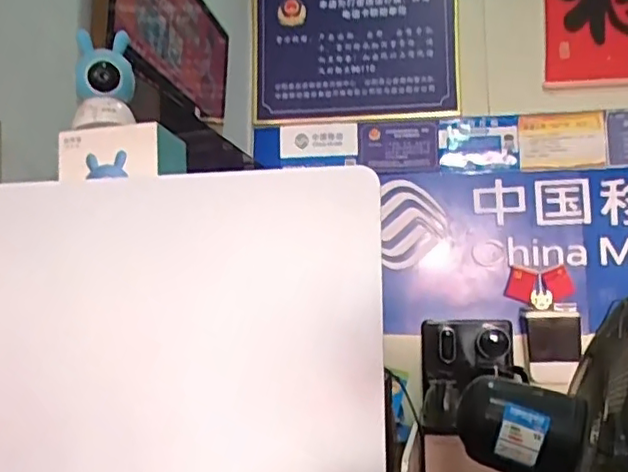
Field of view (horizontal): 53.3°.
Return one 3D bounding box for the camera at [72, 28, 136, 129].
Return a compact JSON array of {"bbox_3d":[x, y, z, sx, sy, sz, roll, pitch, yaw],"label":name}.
[{"bbox_3d":[-0.257,-0.196,0.772,0.069,0.132,0.065,1,-6,-21],"label":"camera"}]

